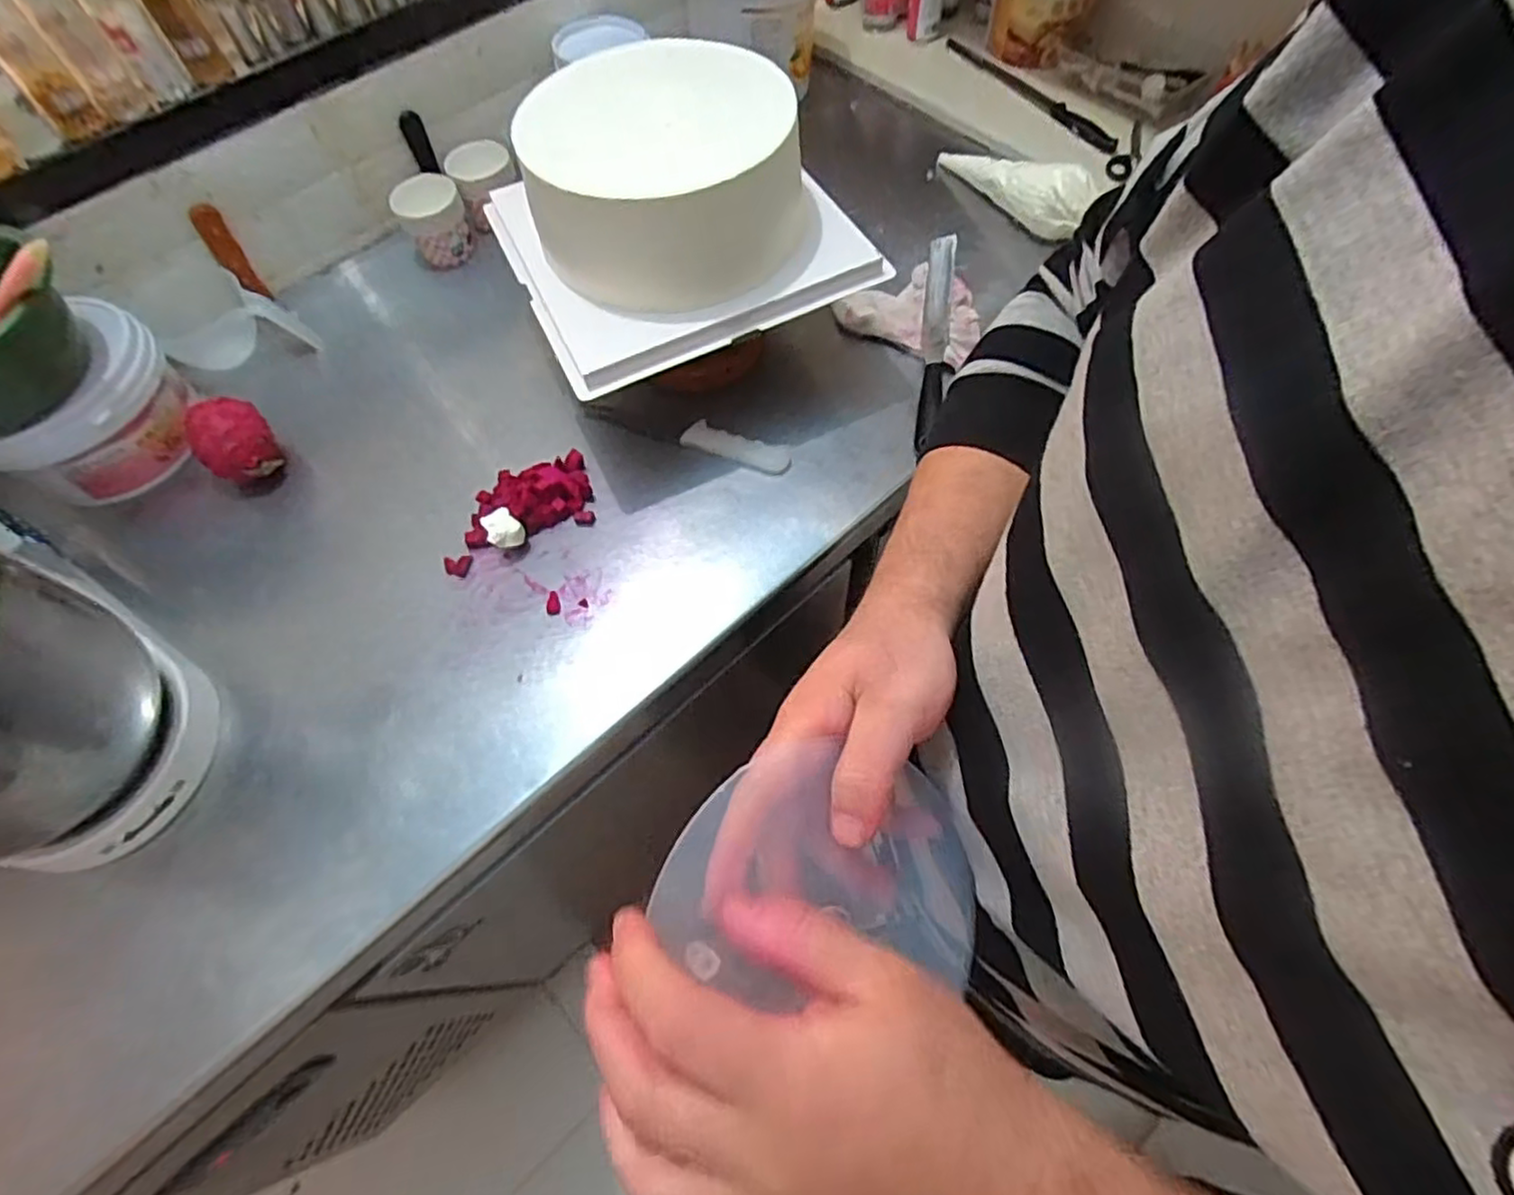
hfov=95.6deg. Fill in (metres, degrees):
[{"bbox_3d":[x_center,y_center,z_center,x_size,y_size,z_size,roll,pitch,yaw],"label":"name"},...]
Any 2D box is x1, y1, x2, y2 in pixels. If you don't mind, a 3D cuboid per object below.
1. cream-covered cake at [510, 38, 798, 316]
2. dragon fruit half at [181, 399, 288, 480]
[{"bbox_3d":[-0.088,-0.398,0.670,0.250,0.130,0.219,-9,62,-2],"label":"cream-covered cake"},{"bbox_3d":[-0.559,-0.161,0.744,0.068,0.089,0.077,37,70,20],"label":"dragon fruit half"}]

